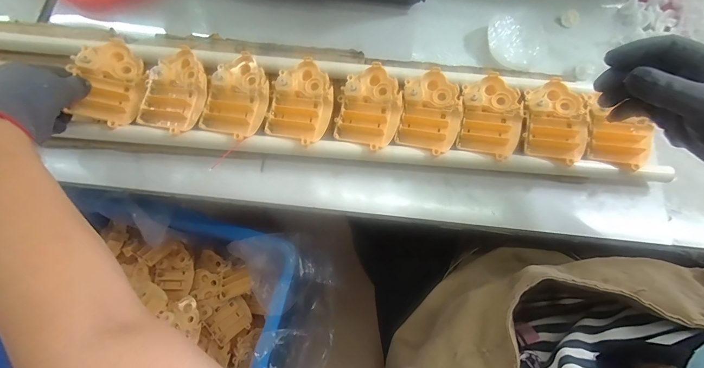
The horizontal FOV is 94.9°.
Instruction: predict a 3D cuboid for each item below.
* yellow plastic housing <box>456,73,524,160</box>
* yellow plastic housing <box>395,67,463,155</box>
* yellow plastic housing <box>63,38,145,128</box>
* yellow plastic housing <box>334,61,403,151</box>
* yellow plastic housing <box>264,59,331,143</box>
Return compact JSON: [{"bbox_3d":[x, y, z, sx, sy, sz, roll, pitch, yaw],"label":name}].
[{"bbox_3d":[0.165,-0.082,0.377,0.068,0.021,0.099,11,75,1],"label":"yellow plastic housing"},{"bbox_3d":[0.093,-0.088,0.379,0.066,0.021,0.103,11,75,1],"label":"yellow plastic housing"},{"bbox_3d":[-0.277,-0.118,0.367,0.063,0.026,0.103,-6,75,-3],"label":"yellow plastic housing"},{"bbox_3d":[0.021,-0.094,0.377,0.071,0.020,0.103,9,75,1],"label":"yellow plastic housing"},{"bbox_3d":[-0.058,-0.099,0.377,0.071,0.017,0.099,16,75,3],"label":"yellow plastic housing"}]

